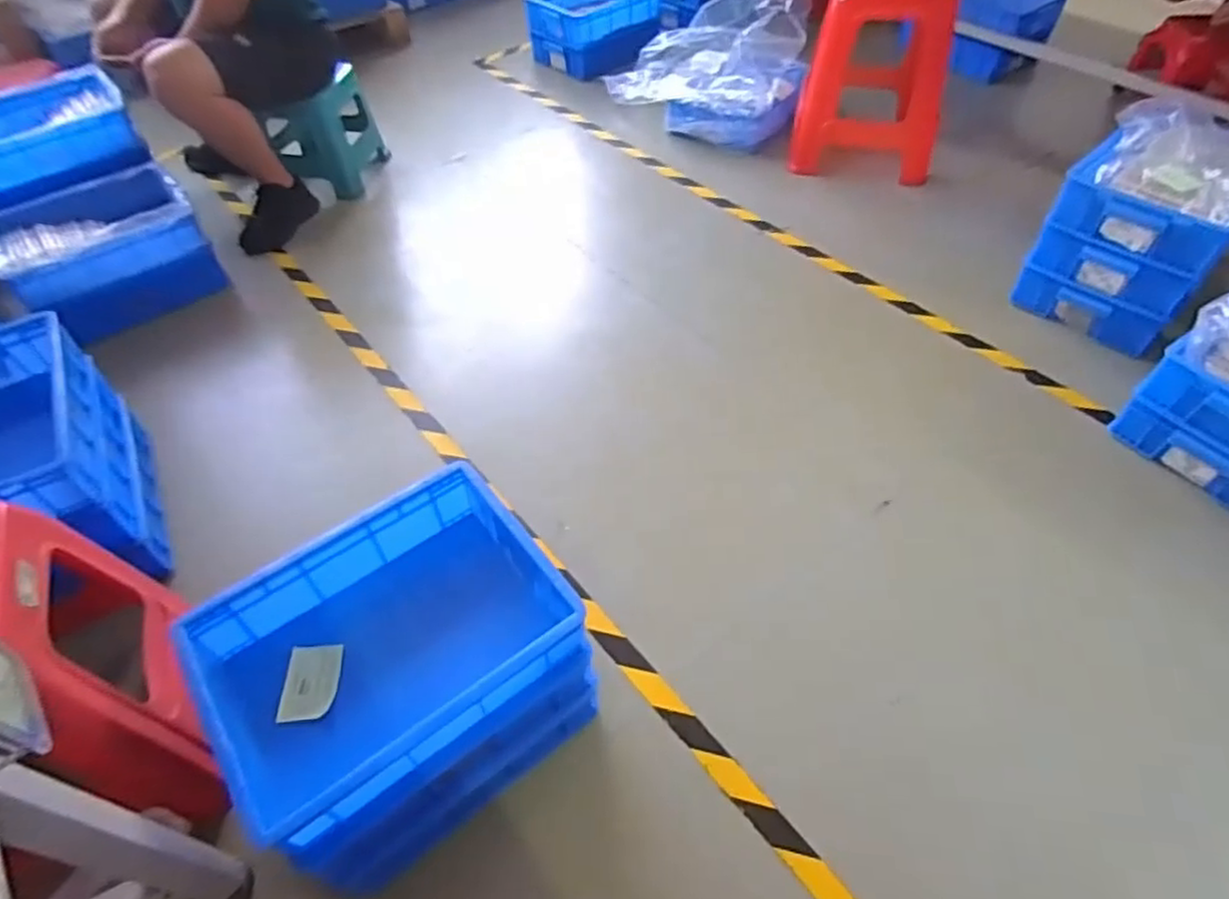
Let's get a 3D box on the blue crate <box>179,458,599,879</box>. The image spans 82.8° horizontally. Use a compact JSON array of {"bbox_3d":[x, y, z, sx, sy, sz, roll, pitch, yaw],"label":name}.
[{"bbox_3d":[-0.281,0.249,0.898,0.405,0.164,0.315,-33,57,-23],"label":"blue crate"}]

